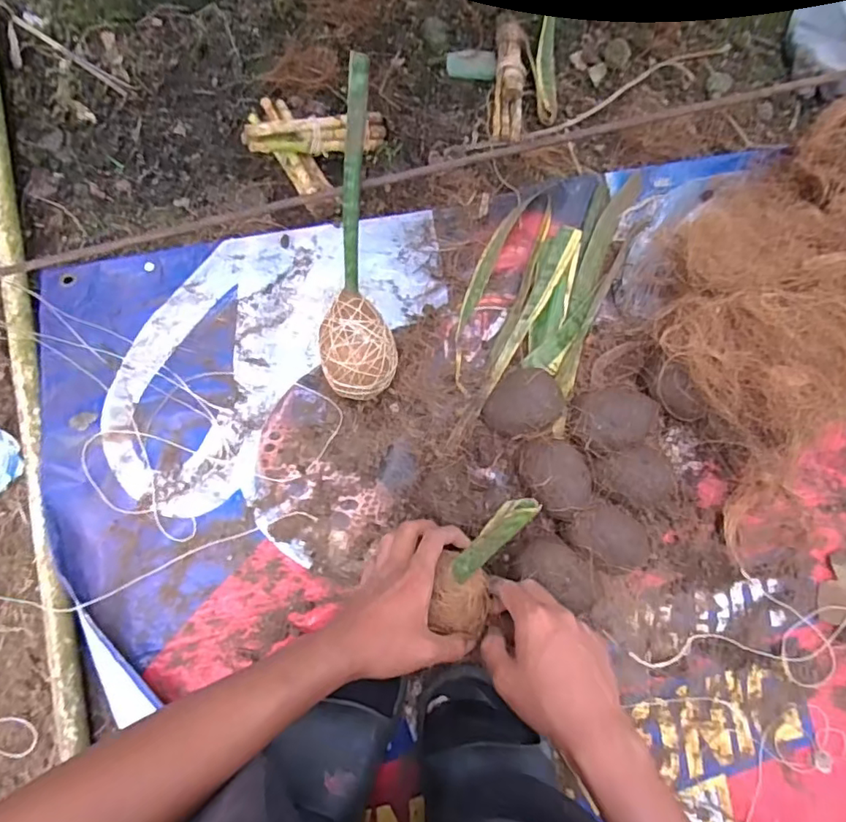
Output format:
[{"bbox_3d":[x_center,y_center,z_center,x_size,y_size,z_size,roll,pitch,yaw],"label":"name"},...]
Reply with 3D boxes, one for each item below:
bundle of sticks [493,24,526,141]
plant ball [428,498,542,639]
[{"bbox_3d":[0.096,-0.363,0.617,0.031,0.025,0.133,4,78,-1],"label":"bundle of sticks"},{"bbox_3d":[0.043,0.116,0.401,0.048,0.154,0.048,7,50,-9],"label":"plant ball"}]

